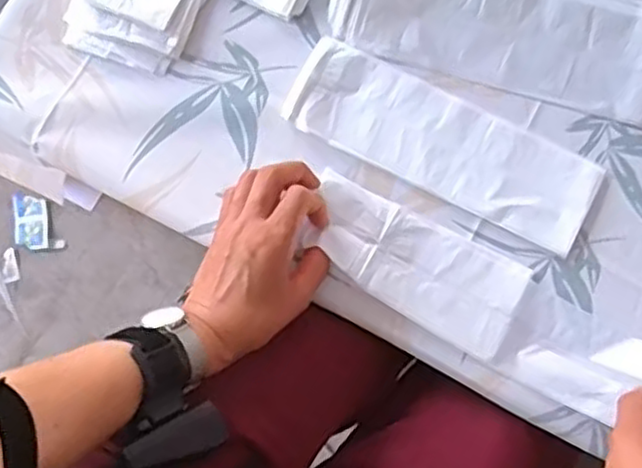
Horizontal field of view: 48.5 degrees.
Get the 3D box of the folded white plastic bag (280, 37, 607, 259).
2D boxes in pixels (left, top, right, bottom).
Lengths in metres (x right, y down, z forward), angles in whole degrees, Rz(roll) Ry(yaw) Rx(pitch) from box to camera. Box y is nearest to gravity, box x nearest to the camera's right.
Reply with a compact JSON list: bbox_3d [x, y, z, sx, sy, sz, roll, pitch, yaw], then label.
[{"bbox_3d":[0.099,-0.075,0.578,0.253,0.009,0.082,26,81,5],"label":"folded white plastic bag"}]

